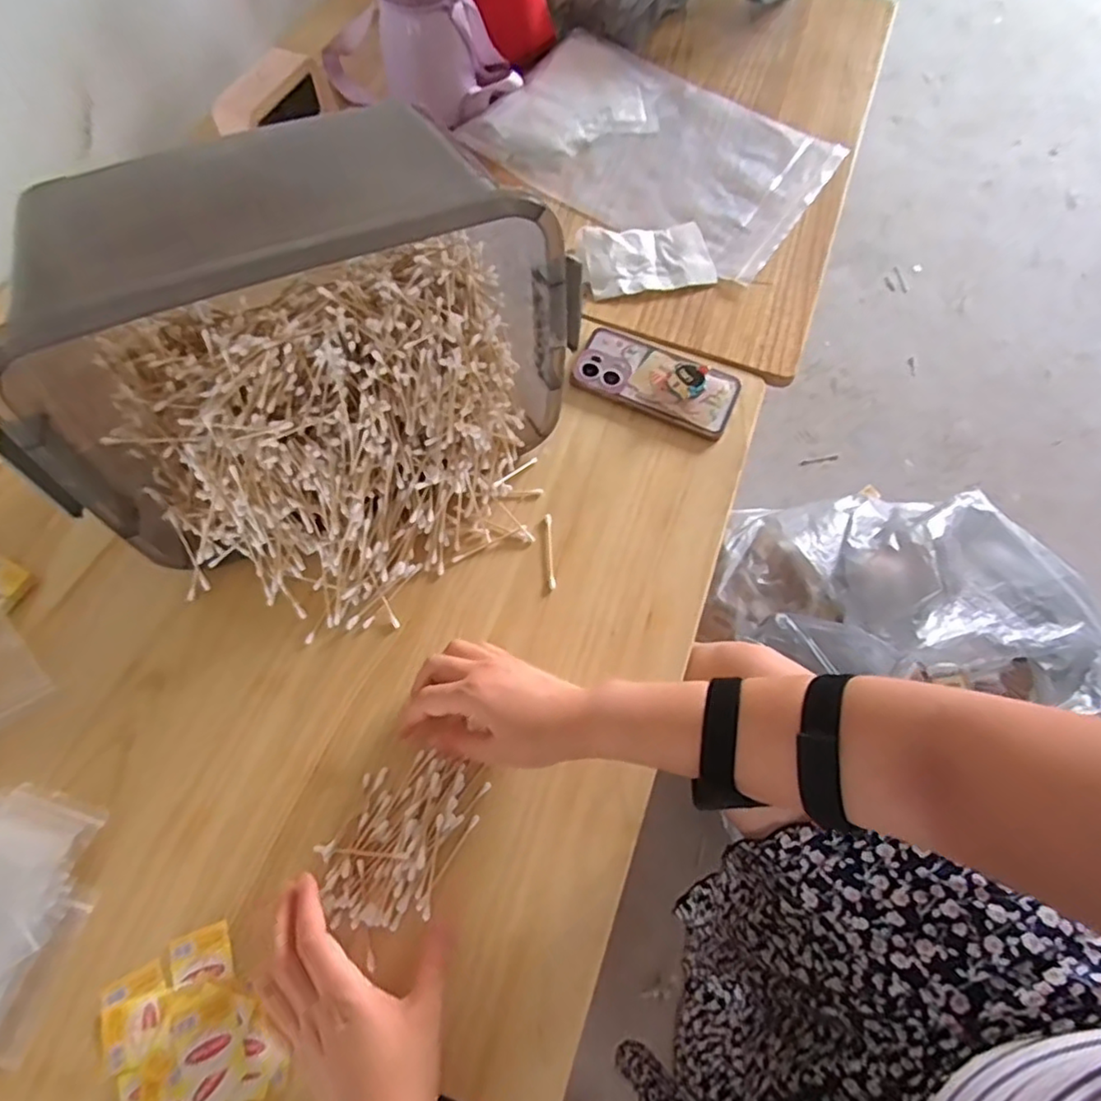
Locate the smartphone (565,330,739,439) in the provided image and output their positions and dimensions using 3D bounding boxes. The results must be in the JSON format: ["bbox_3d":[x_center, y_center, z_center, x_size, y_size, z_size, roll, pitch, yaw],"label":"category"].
[{"bbox_3d":[0.108,-0.175,0.653,0.160,0.019,0.090,24,67,8],"label":"smartphone"}]

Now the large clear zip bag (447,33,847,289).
[{"bbox_3d":[0.137,-0.518,0.819,0.404,0.027,0.309,33,67,11],"label":"large clear zip bag"}]

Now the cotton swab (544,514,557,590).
[{"bbox_3d":[0.000,0.000,0.585,0.007,0.004,0.075,-2,65,-5],"label":"cotton swab"}]

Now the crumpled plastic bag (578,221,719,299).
[{"bbox_3d":[0.106,-0.329,0.721,0.145,0.020,0.081,-9,67,-6],"label":"crumpled plastic bag"}]

